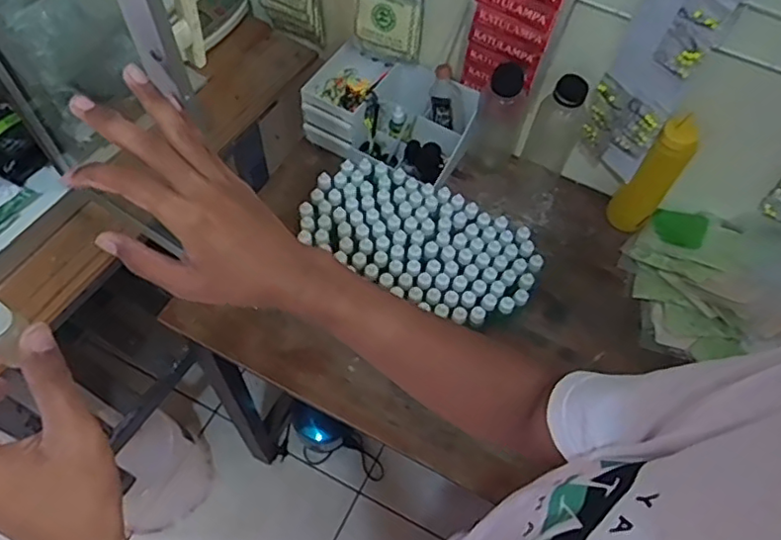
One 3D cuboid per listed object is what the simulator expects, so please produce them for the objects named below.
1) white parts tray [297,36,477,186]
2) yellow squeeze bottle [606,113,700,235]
[{"bbox_3d":[-0.002,-0.230,0.921,0.241,0.096,0.145,23,61,9],"label":"white parts tray"},{"bbox_3d":[0.350,-0.124,0.817,0.056,0.184,0.051,36,64,16],"label":"yellow squeeze bottle"}]

